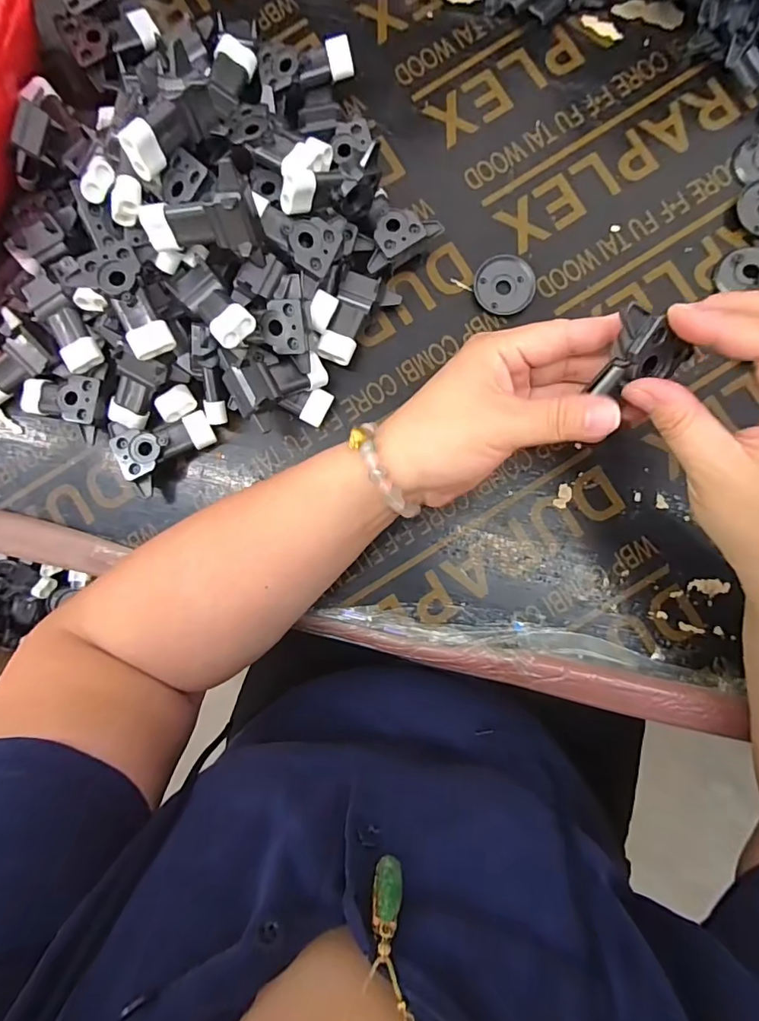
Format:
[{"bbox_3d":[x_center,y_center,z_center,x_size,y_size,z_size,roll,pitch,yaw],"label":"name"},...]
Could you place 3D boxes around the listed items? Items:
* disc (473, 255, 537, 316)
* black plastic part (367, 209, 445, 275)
[{"bbox_3d":[0.091,-0.164,0.349,0.043,0.006,0.040,0,87,3],"label":"disc"},{"bbox_3d":[0.014,-0.193,0.342,0.058,0.019,0.032,-33,86,1],"label":"black plastic part"}]

